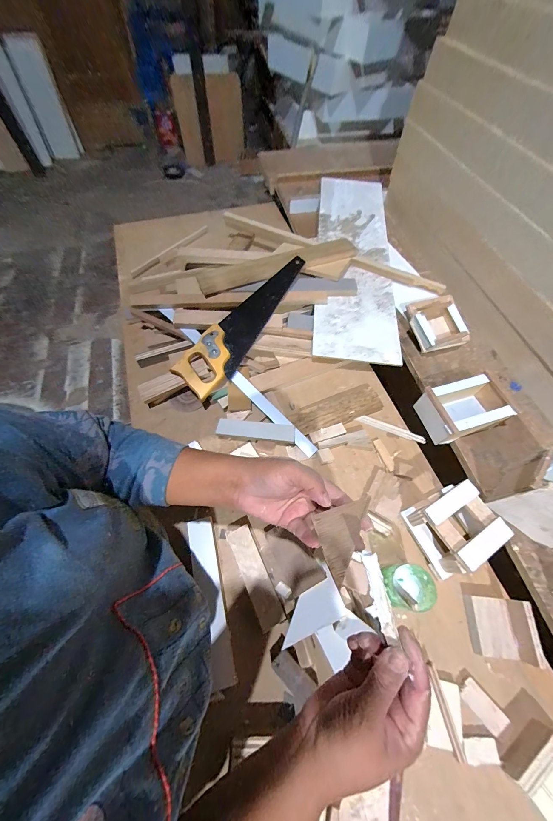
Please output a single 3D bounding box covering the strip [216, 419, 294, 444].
[{"bbox_3d":[-0.039,0.040,0.549,0.146,0.015,0.036,6,64,1],"label":"strip"}]

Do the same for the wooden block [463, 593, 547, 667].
[{"bbox_3d":[0.311,0.304,0.402,0.064,0.059,0.073,5,62,4],"label":"wooden block"}]

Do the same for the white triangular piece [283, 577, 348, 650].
[{"bbox_3d":[0.048,0.284,0.407,0.094,0.004,0.049,-23,54,-7],"label":"white triangular piece"}]

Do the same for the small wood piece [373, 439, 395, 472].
[{"bbox_3d":[0.208,0.085,0.551,0.018,0.004,0.063,-19,66,-11],"label":"small wood piece"}]

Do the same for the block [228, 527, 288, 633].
[{"bbox_3d":[-0.034,0.253,0.443,0.039,0.018,0.141,-23,63,-13],"label":"block"}]

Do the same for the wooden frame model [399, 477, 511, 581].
[{"bbox_3d":[0.274,0.181,0.442,0.103,0.076,0.108,-25,64,-12],"label":"wooden frame model"}]

